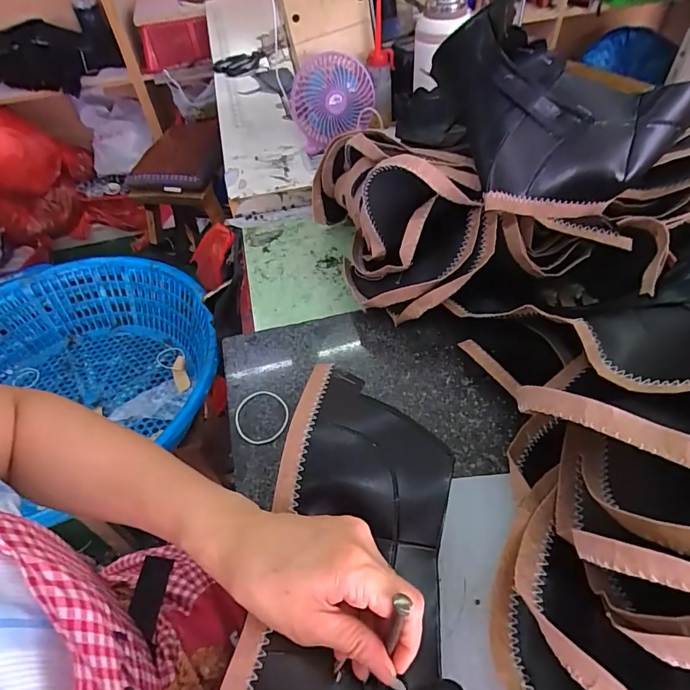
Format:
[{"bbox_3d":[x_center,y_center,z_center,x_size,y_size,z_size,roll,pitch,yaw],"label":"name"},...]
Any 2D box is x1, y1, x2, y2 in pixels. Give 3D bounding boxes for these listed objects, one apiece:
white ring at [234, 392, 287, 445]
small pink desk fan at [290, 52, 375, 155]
[{"bbox_3d":[-0.081,0.071,0.431,0.051,0.006,0.059,-15,51,-7],"label":"white ring"},{"bbox_3d":[-0.020,-0.389,0.714,0.135,0.121,0.062,-5,50,1],"label":"small pink desk fan"}]

